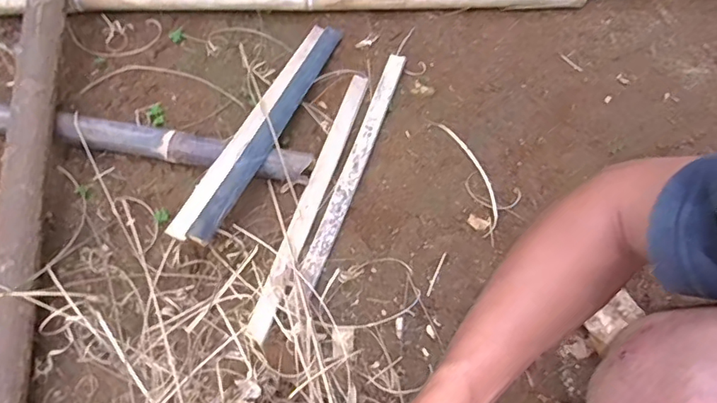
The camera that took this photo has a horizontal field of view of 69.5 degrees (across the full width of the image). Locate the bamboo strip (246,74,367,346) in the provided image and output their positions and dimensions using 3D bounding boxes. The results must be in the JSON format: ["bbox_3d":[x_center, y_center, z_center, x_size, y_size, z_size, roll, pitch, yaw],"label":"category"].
[{"bbox_3d":[-0.066,-0.014,0.760,0.030,0.013,0.438,17,67,5],"label":"bamboo strip"}]

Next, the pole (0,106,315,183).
[{"bbox_3d":[-0.467,-0.110,0.761,0.795,0.043,0.047,8,67,1],"label":"pole"}]

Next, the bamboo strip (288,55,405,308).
[{"bbox_3d":[-0.008,-0.048,0.775,0.028,0.016,0.433,19,68,6],"label":"bamboo strip"}]

